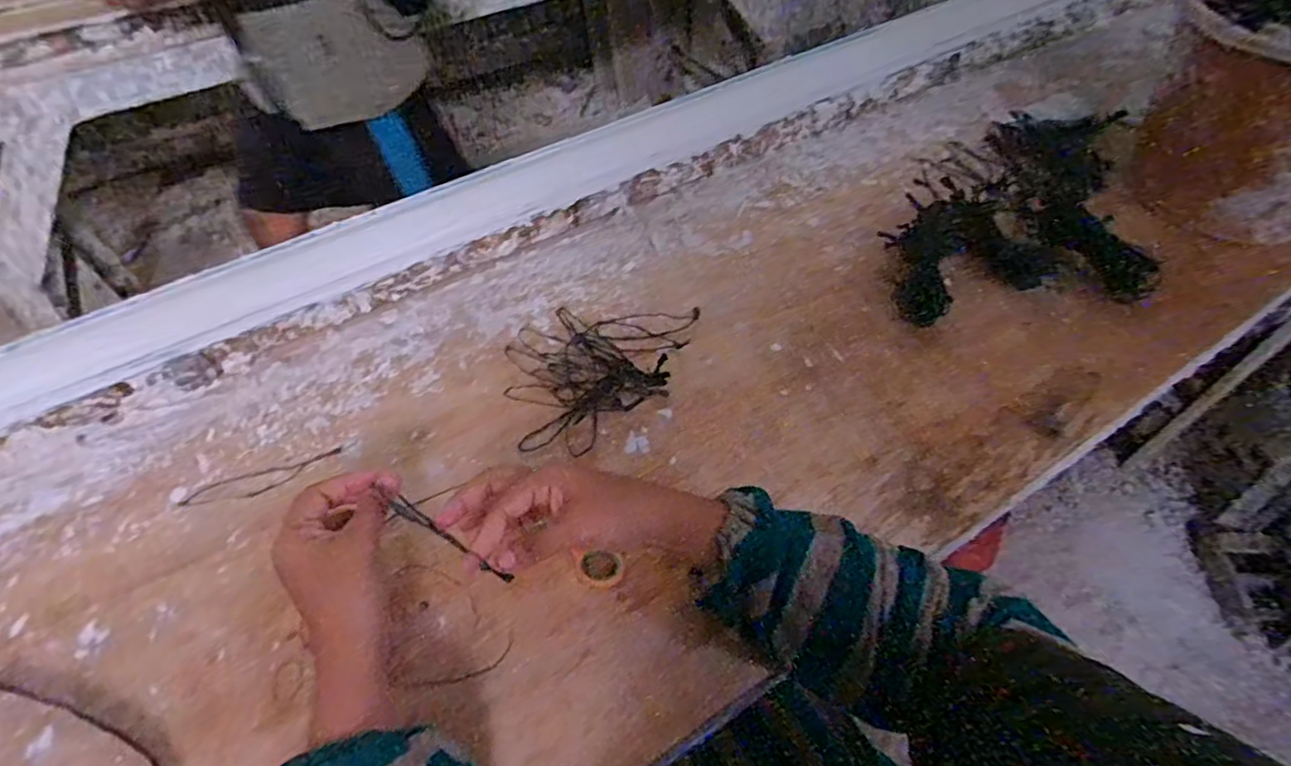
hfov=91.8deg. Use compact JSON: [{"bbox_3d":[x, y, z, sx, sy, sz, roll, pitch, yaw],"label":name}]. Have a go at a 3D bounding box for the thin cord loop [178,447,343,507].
[{"bbox_3d":[-0.321,0.082,0.524,0.127,0.004,0.024,-18,54,-12],"label":"thin cord loop"}]

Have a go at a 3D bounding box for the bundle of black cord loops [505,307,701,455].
[{"bbox_3d":[-0.037,-0.014,0.578,0.169,0.024,0.147,-4,52,-1],"label":"bundle of black cord loops"}]

